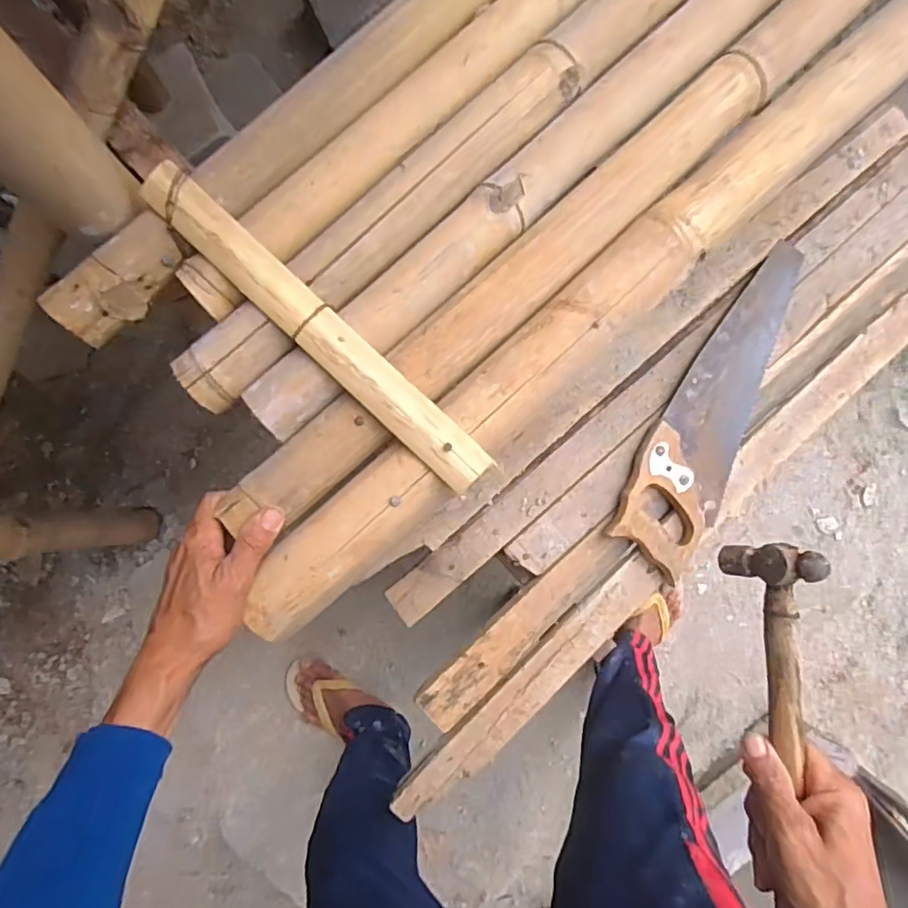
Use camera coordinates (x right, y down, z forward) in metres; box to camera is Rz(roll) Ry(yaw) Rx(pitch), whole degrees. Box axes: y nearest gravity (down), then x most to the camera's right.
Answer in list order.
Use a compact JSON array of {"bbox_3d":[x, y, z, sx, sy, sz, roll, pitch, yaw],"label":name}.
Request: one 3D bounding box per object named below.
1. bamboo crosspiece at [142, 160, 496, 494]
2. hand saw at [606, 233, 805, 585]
[{"bbox_3d":[-0.103,-0.093,0.427,0.327,0.023,0.039,42,93,-2],"label":"bamboo crosspiece"},{"bbox_3d":[0.345,-0.072,0.753,0.122,0.020,0.462,26,82,-5],"label":"hand saw"}]

